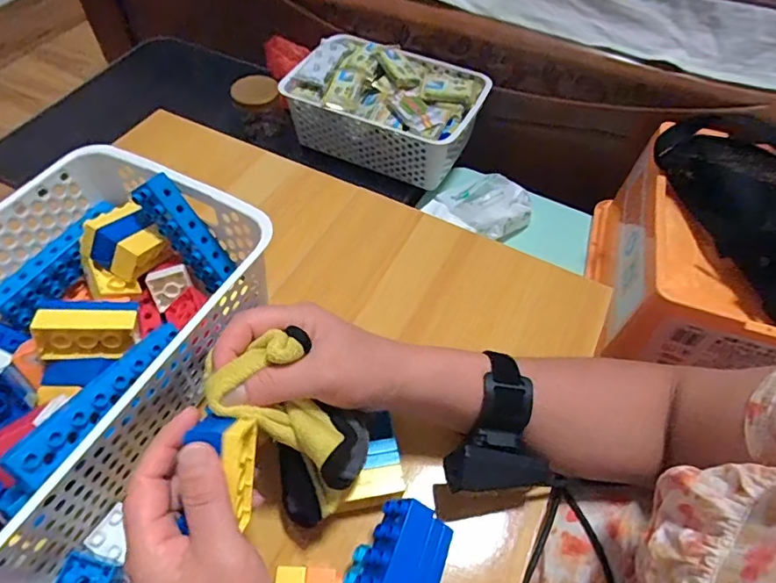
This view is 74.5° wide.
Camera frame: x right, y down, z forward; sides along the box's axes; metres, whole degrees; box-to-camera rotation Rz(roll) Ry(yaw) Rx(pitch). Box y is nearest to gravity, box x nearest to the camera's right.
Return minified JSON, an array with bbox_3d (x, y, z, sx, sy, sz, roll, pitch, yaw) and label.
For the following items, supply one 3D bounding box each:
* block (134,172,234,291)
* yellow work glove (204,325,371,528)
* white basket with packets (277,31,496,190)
[{"bbox_3d":[-0.172,-0.050,0.438,0.029,0.101,0.024,-44,24,-28],"label":"block"},{"bbox_3d":[-0.063,0.085,0.335,0.066,0.106,0.103,-38,65,-26],"label":"yellow work glove"},{"bbox_3d":[-0.002,-0.317,0.872,0.306,0.112,0.215,20,56,11],"label":"white basket with packets"}]

